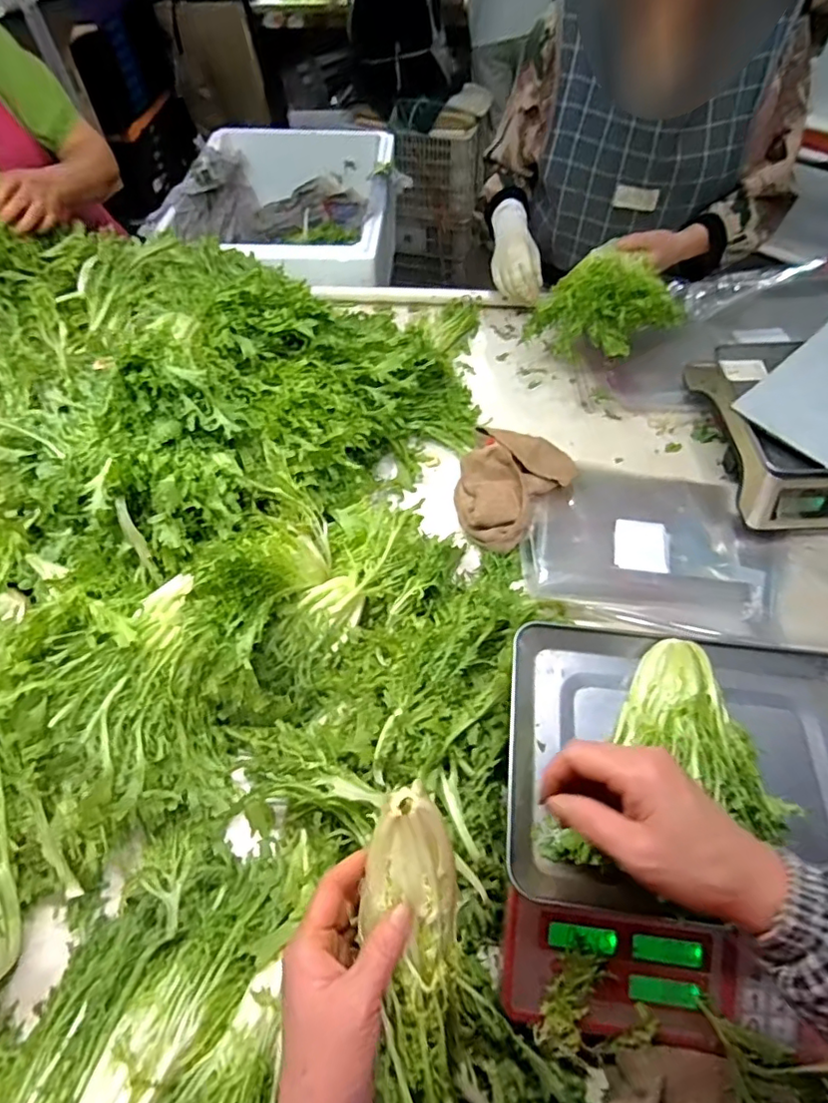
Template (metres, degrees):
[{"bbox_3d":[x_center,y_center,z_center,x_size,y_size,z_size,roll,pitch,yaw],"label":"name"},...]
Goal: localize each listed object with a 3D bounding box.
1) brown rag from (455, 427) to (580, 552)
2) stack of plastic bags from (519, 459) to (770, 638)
[{"bbox_3d":[0.123,-0.097,0.767,0.133,0.049,0.179,35,63,22],"label":"brown rag"},{"bbox_3d":[0.306,-0.014,0.734,0.308,0.034,0.259,12,57,9],"label":"stack of plastic bags"}]

